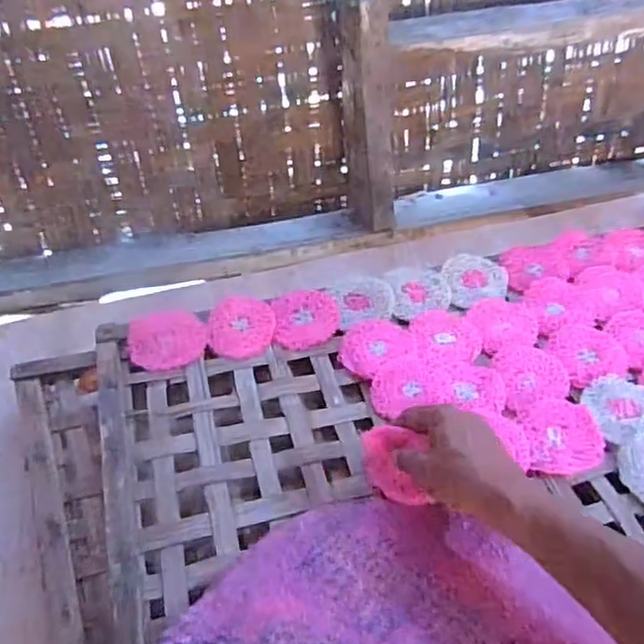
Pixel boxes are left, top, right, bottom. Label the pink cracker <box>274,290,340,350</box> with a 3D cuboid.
[{"bbox_3d":[-0.016,-0.004,0.710,0.068,0.012,0.075,-2,46,0],"label":"pink cracker"}]

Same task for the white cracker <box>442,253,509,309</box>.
[{"bbox_3d":[0.177,-0.051,0.756,0.071,0.007,0.086,-6,46,-4],"label":"white cracker"}]

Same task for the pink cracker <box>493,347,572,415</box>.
[{"bbox_3d":[0.210,0.054,0.657,0.070,0.005,0.074,-7,46,-5],"label":"pink cracker"}]

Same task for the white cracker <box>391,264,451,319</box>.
[{"bbox_3d":[0.111,-0.036,0.740,0.065,0.008,0.075,-3,46,-1],"label":"white cracker"}]

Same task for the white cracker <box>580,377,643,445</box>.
[{"bbox_3d":[0.291,0.081,0.625,0.067,0.009,0.071,-9,46,-7],"label":"white cracker"}]

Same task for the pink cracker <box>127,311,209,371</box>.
[{"bbox_3d":[-0.161,0.019,0.681,0.079,0.004,0.067,-5,63,-7],"label":"pink cracker"}]

